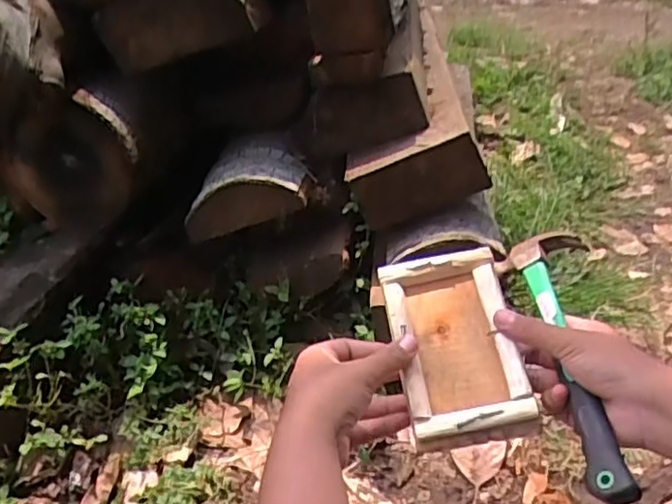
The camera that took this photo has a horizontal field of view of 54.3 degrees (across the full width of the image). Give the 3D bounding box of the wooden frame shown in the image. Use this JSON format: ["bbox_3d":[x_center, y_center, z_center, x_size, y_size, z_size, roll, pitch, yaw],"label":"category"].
[{"bbox_3d":[0.098,0.076,0.541,0.096,0.024,0.155,-10,62,1],"label":"wooden frame"}]

